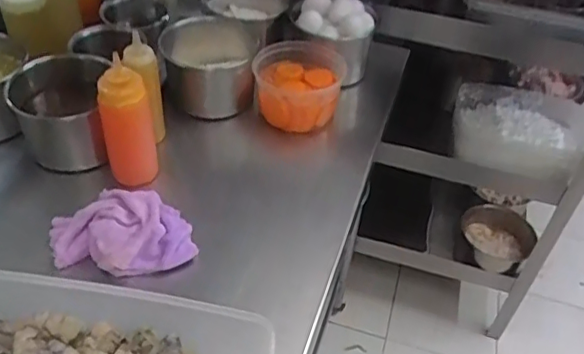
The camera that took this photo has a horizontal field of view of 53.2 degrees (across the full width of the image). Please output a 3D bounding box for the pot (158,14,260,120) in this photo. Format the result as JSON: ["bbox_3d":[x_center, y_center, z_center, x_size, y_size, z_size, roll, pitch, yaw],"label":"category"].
[{"bbox_3d":[-0.132,-0.175,0.927,0.148,0.108,0.132,5,43,-2],"label":"pot"}]

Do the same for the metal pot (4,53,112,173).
[{"bbox_3d":[-0.323,-0.082,0.822,0.127,0.123,0.109,-2,44,-9],"label":"metal pot"}]

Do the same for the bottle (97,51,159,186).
[{"bbox_3d":[-0.215,-0.065,0.773,0.047,0.175,0.059,30,48,23],"label":"bottle"}]

